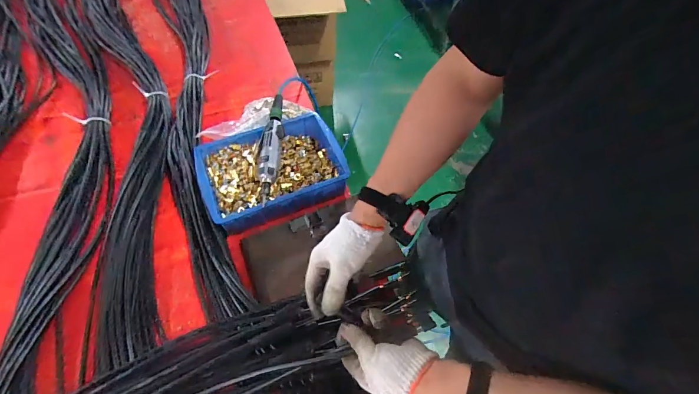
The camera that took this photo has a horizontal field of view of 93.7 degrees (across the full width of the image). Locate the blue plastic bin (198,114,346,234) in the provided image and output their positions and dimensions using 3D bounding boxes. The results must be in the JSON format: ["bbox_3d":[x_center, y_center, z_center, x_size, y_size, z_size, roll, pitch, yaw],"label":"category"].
[{"bbox_3d":[-0.174,-0.063,0.741,0.298,0.068,0.210,-20,62,-15],"label":"blue plastic bin"}]

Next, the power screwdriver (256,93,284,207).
[{"bbox_3d":[-0.173,-0.116,0.721,0.051,0.038,0.282,1,59,-4],"label":"power screwdriver"}]

